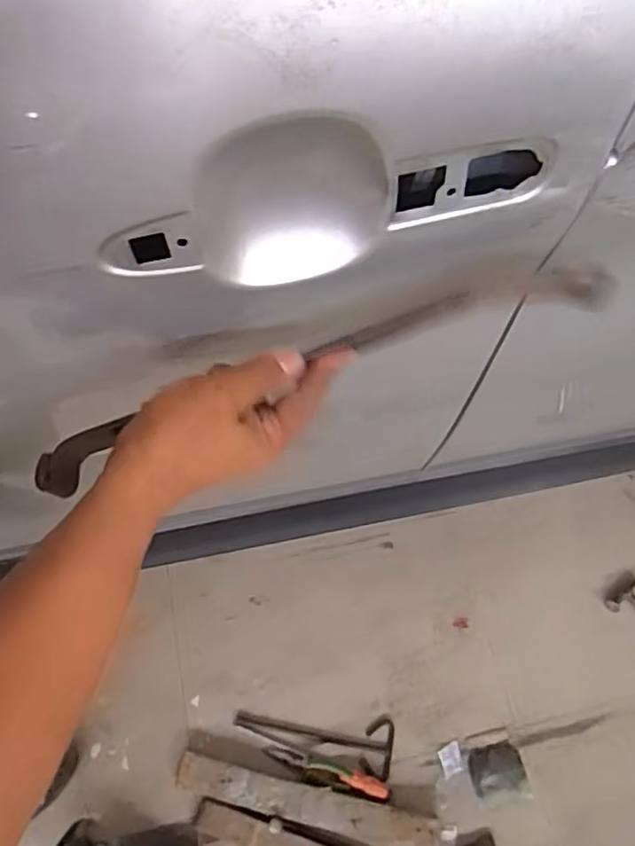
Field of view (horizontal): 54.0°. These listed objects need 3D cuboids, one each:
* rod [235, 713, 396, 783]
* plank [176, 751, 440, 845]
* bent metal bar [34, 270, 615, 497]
[{"bbox_3d":[-0.003,0.568,1.152,0.291,0.013,0.096,13,61,4],"label":"rod"},{"bbox_3d":[-0.015,0.659,1.078,0.459,0.037,0.078,14,62,3],"label":"plank"},{"bbox_3d":[0.003,-0.031,0.405,0.381,0.043,0.048,-21,63,-2],"label":"bent metal bar"}]

